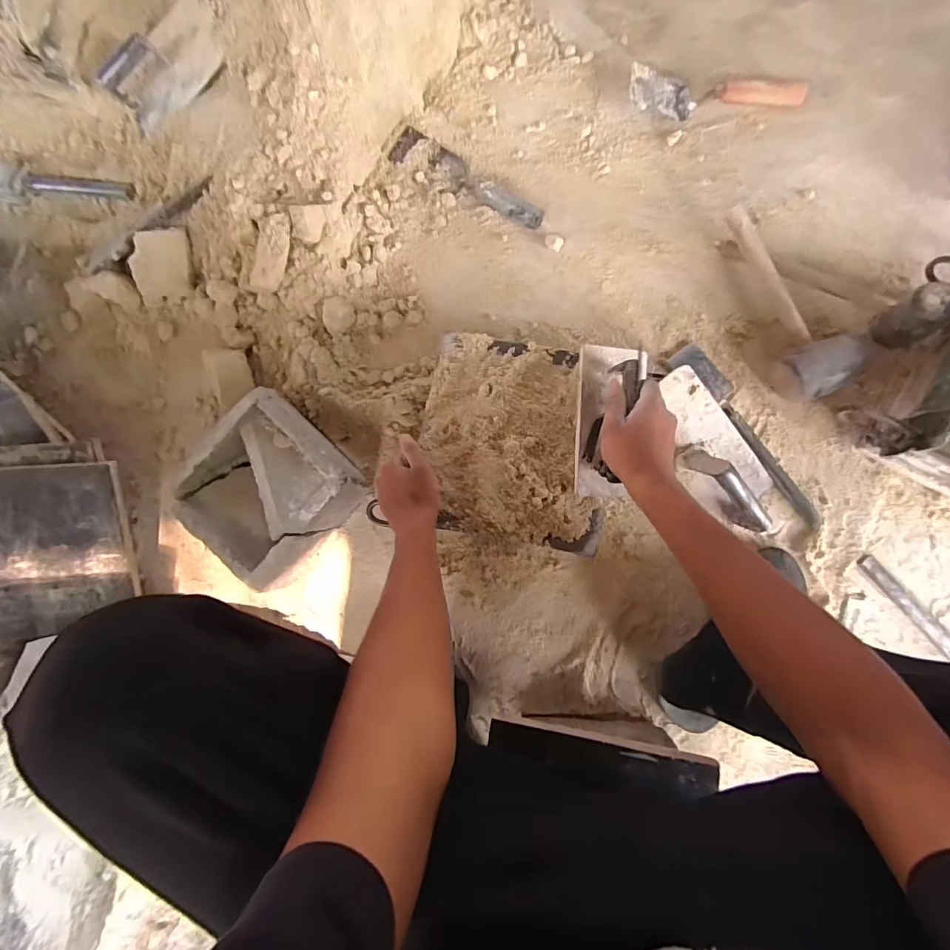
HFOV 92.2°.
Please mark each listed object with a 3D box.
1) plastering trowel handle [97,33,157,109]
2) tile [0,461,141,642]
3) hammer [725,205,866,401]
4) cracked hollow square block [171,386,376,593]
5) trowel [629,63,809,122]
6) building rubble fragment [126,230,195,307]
[{"bbox_3d":[-0.549,-0.643,0.726,0.107,0.053,0.033,-28,85,27],"label":"plastering trowel handle"},{"bbox_3d":[-0.637,0.112,0.651,0.254,0.024,0.246,-4,98,-11],"label":"tile"},{"bbox_3d":[0.438,-0.246,0.639,0.081,0.081,0.286,-16,86,4],"label":"hammer"},{"bbox_3d":[-0.289,0.018,0.660,0.200,0.107,0.212,39,86,6],"label":"cracked hollow square block"},{"bbox_3d":[0.375,-0.598,0.721,0.265,0.046,0.065,6,87,5],"label":"trowel"},{"bbox_3d":[-0.481,-0.320,0.705,0.084,0.022,0.100,-7,112,-9],"label":"building rubble fragment"}]

